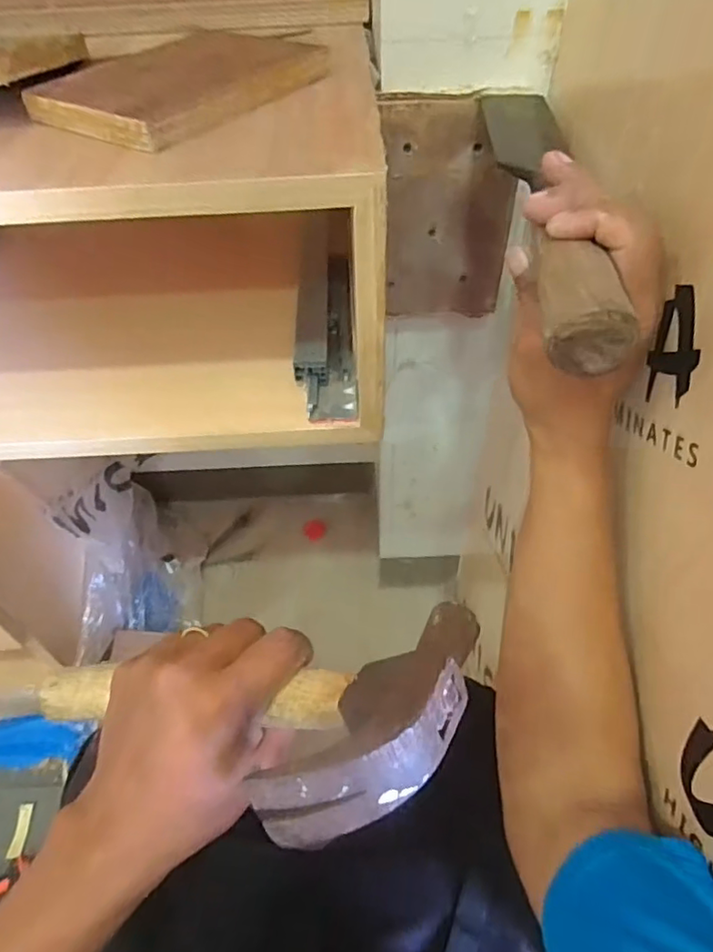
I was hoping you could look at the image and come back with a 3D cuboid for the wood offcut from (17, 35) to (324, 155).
[{"bbox_3d":[-0.124,-0.297,0.426,0.133,0.019,0.205,26,56,22],"label":"wood offcut"}]

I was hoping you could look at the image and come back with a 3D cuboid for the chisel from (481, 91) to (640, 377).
[{"bbox_3d":[0.112,-0.173,0.356,0.046,0.040,0.312,3,47,5],"label":"chisel"}]

